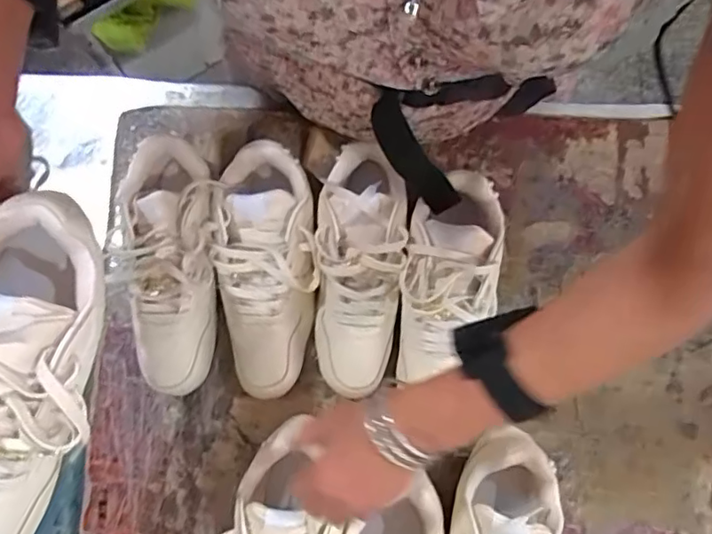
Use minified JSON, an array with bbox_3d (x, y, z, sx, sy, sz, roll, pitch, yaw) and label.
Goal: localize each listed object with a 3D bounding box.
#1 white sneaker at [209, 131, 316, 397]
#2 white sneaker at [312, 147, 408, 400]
[{"bbox_3d":[-0.089,0.004,0.604,0.094,0.101,0.247,-2,91,1],"label":"white sneaker"},{"bbox_3d":[0.003,0.000,0.587,0.089,0.088,0.254,3,92,2],"label":"white sneaker"}]

